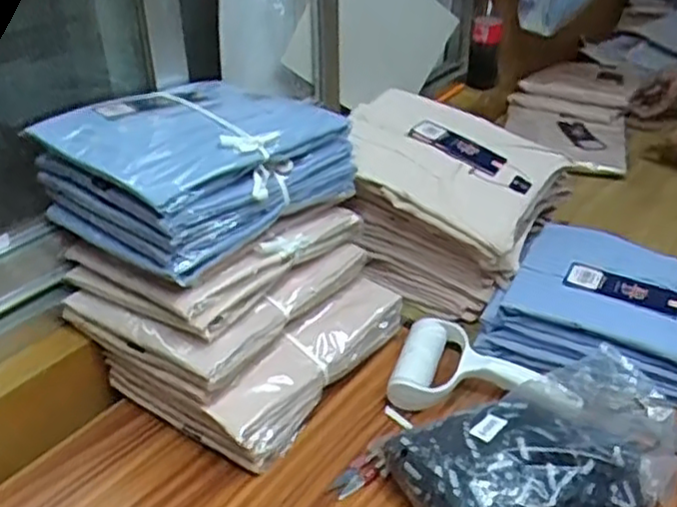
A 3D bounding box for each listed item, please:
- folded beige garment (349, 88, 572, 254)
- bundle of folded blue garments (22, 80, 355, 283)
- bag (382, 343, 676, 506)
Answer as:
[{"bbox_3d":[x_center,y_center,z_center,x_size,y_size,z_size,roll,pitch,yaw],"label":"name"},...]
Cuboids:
[{"bbox_3d":[0.123,-0.113,0.873,0.245,0.051,0.183,30,61,18],"label":"folded beige garment"},{"bbox_3d":[-0.144,-0.095,0.749,0.215,0.101,0.250,22,39,32],"label":"bundle of folded blue garments"},{"bbox_3d":[0.188,0.184,0.649,0.277,0.073,0.164,-19,36,-25],"label":"bag"}]

